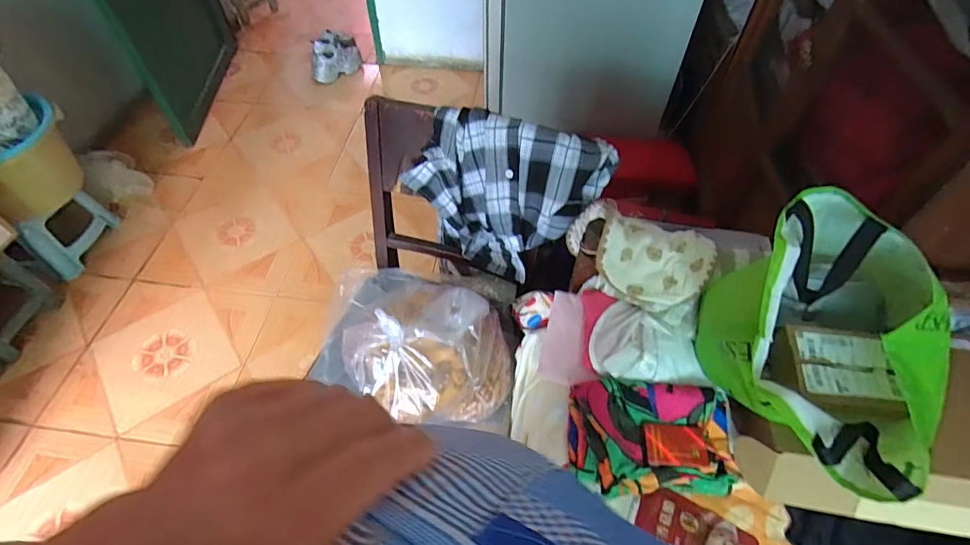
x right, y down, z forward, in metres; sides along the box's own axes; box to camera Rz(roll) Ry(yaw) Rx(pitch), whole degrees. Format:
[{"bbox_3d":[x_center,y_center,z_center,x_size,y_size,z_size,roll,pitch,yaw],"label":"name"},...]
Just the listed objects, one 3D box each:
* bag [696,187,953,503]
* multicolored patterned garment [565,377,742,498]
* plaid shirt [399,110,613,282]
[{"bbox_3d":[0.453,0.104,0.591,0.267,0.253,0.304,6,55,4],"label":"bag"},{"bbox_3d":[0.244,0.244,0.692,0.238,0.063,0.153,6,55,4],"label":"multicolored patterned garment"},{"bbox_3d":[0.034,-0.118,0.871,0.353,0.307,0.114,9,55,6],"label":"plaid shirt"}]

